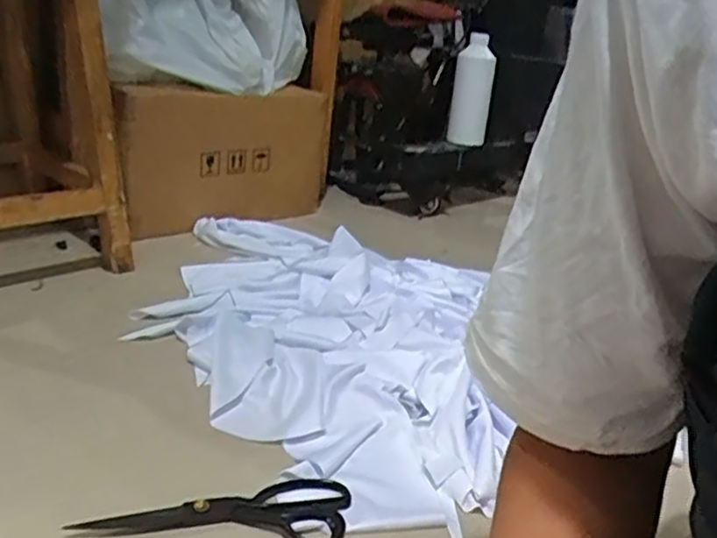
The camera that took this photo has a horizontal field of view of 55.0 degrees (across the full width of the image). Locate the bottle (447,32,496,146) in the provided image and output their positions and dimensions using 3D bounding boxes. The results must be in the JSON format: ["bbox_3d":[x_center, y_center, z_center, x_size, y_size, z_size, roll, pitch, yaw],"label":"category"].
[{"bbox_3d":[0.250,-0.395,1.515,0.089,0.231,0.080,10,22,7],"label":"bottle"}]

